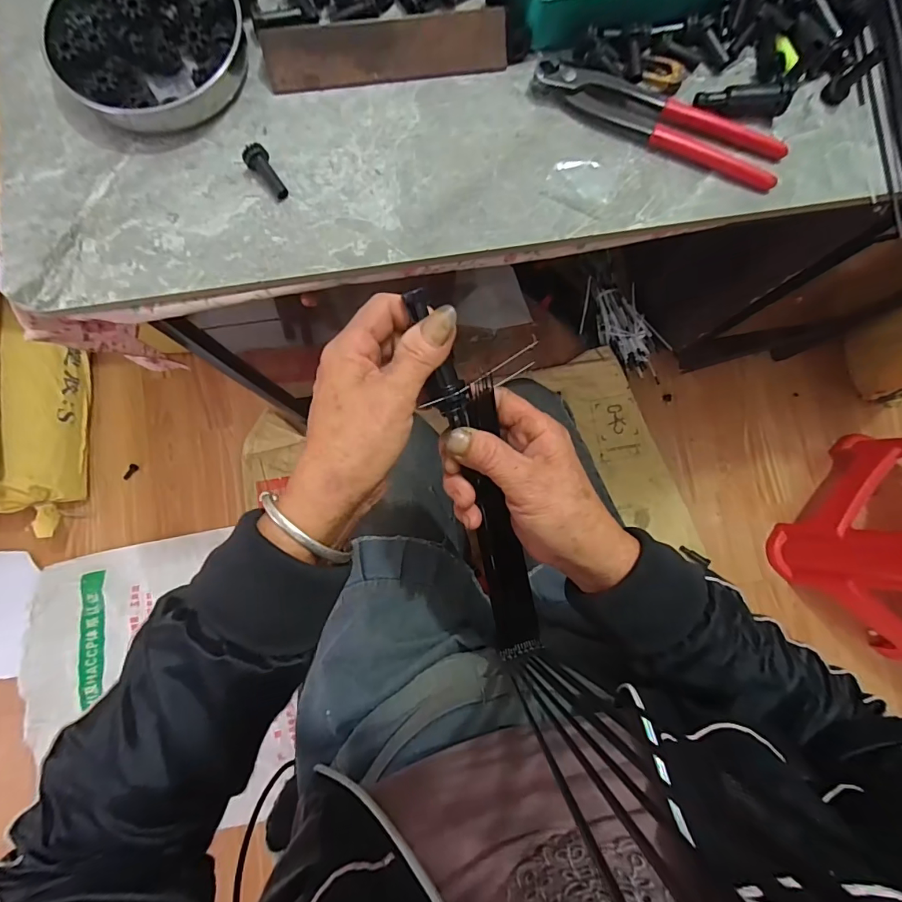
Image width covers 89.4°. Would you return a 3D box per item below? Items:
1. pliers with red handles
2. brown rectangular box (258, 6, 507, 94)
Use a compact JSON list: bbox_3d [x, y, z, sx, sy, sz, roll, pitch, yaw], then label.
[{"bbox_3d":[0.158,-0.253,0.343,0.191,0.015,0.047,21,82,1],"label":"pliers with red handles"},{"bbox_3d":[-0.047,-0.300,0.341,0.177,0.037,0.012,-9,53,-2],"label":"brown rectangular box"}]

